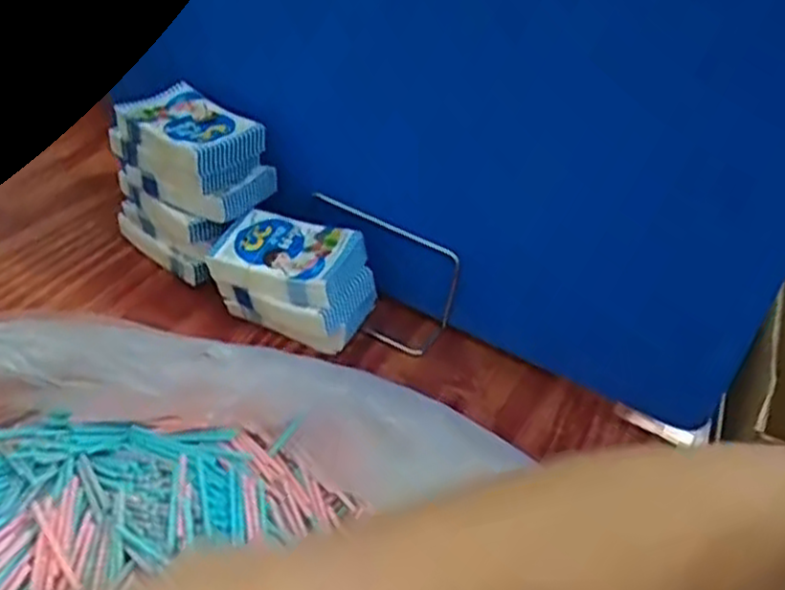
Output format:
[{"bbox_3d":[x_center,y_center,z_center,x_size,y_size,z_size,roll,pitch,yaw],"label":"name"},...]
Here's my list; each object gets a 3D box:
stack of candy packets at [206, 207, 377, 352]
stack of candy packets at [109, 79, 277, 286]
[{"bbox_3d":[-0.081,-0.015,0.619,0.123,0.070,0.076,20,39,15],"label":"stack of candy packets"},{"bbox_3d":[-0.169,-0.092,0.657,0.122,0.133,0.083,32,44,28],"label":"stack of candy packets"}]

